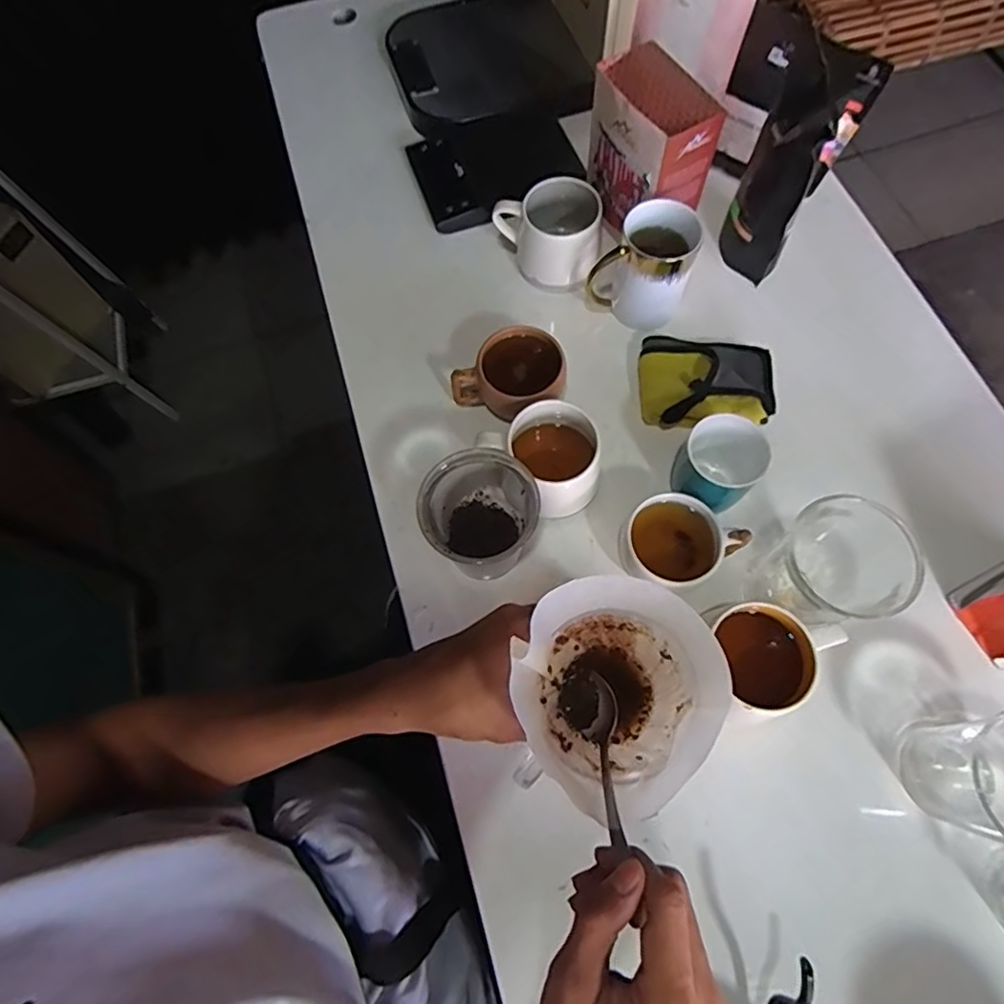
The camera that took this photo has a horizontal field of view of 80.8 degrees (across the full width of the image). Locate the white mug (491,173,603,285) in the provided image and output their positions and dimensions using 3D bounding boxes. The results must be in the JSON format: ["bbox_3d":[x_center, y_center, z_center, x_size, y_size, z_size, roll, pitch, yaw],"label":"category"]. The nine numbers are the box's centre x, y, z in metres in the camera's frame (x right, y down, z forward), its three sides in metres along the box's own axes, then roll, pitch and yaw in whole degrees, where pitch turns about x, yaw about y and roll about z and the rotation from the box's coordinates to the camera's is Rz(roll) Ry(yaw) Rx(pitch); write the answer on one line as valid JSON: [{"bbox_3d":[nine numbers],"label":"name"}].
[{"bbox_3d":[0.048,-0.266,0.608,0.100,0.086,0.078,-7,69,-1],"label":"white mug"}]

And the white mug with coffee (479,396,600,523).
[{"bbox_3d":[0.044,-0.035,0.522,0.089,0.075,0.086,-31,71,-10],"label":"white mug with coffee"}]

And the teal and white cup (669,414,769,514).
[{"bbox_3d":[0.181,-0.028,0.501,0.063,0.070,0.063,-1,69,2],"label":"teal and white cup"}]

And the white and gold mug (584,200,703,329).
[{"bbox_3d":[0.134,-0.222,0.561,0.087,0.105,0.062,16,70,8],"label":"white and gold mug"}]

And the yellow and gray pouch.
[{"bbox_3d":[0.192,-0.115,0.559,0.117,0.033,0.087,4,69,3],"label":"yellow and gray pouch"}]

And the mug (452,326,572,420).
[{"bbox_3d":[0.014,-0.110,0.558,0.088,0.075,0.083,-1,69,2],"label":"mug"}]

